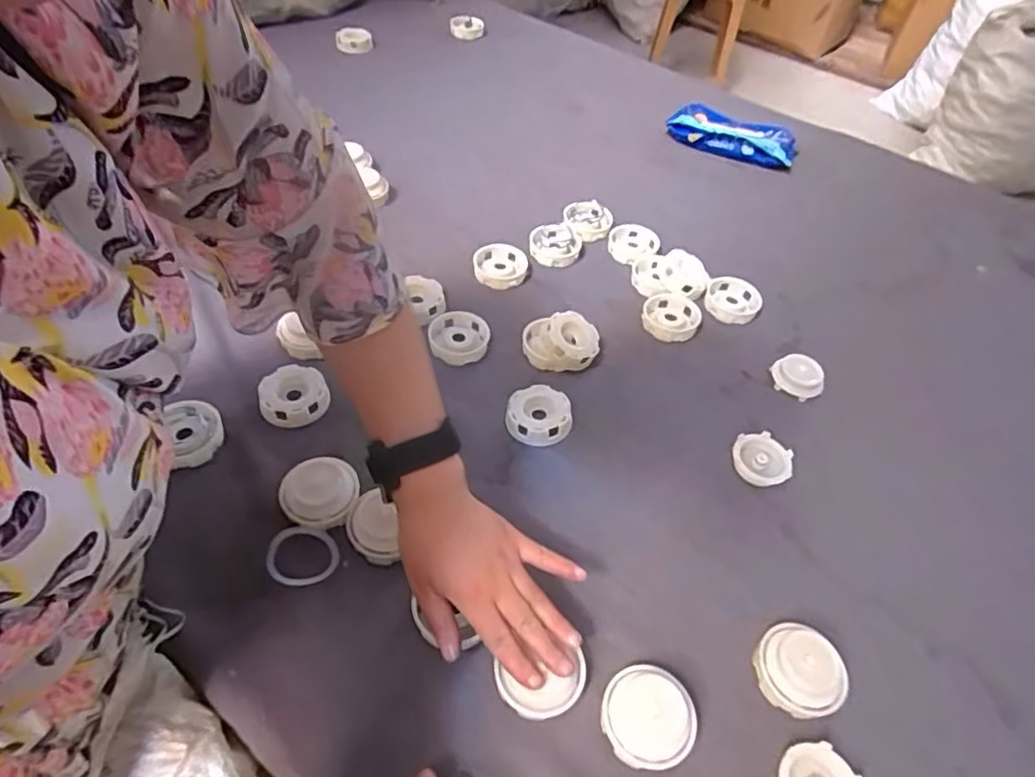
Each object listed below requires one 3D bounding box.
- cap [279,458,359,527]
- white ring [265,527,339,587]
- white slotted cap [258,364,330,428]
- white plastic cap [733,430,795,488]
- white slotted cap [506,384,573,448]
[{"bbox_3d":[-0.162,0.084,0.512,0.059,0.019,0.054,0,48,0],"label":"cap"},{"bbox_3d":[-0.169,0.131,0.490,0.049,0.006,0.051,5,61,-9],"label":"white ring"},{"bbox_3d":[-0.210,0.008,0.588,0.059,0.015,0.063,-10,59,-23],"label":"white slotted cap"},{"bbox_3d":[0.226,0.068,0.584,0.054,0.023,0.049,35,57,28],"label":"white plastic cap"},{"bbox_3d":[0.020,0.027,0.592,0.059,0.024,0.062,0,48,0],"label":"white slotted cap"}]

